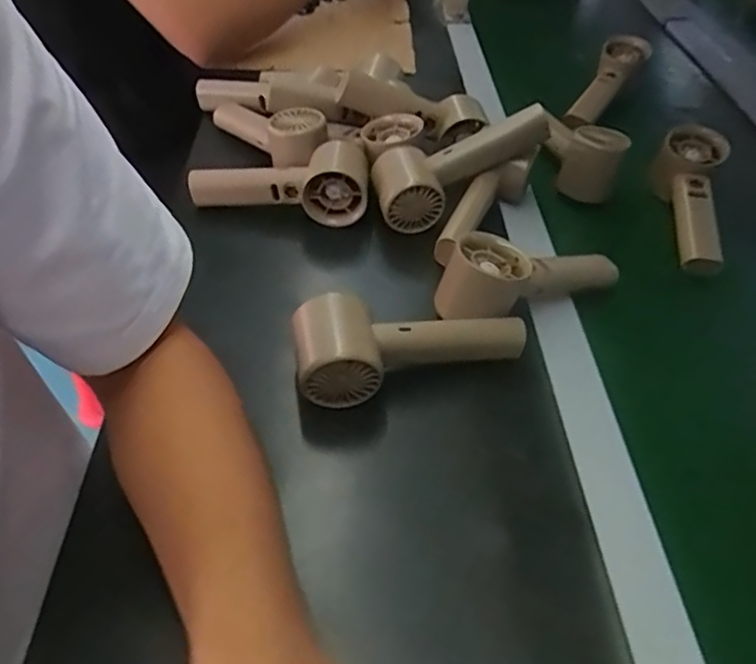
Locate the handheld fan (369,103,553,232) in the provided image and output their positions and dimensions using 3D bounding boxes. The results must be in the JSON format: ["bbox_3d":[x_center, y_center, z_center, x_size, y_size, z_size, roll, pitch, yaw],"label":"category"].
[{"bbox_3d":[0.069,-0.151,0.550,0.158,0.054,0.060,-28,49,-4],"label":"handheld fan"}]

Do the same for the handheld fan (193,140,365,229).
[{"bbox_3d":[-0.087,-0.140,0.563,0.159,0.049,0.065,6,47,5],"label":"handheld fan"}]

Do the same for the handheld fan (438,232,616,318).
[{"bbox_3d":[0.119,-0.040,0.475,0.159,0.052,0.051,-5,43,-27],"label":"handheld fan"}]

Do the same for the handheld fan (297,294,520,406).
[{"bbox_3d":[0.024,0.007,0.422,0.160,0.047,0.056,-6,47,-6],"label":"handheld fan"}]

